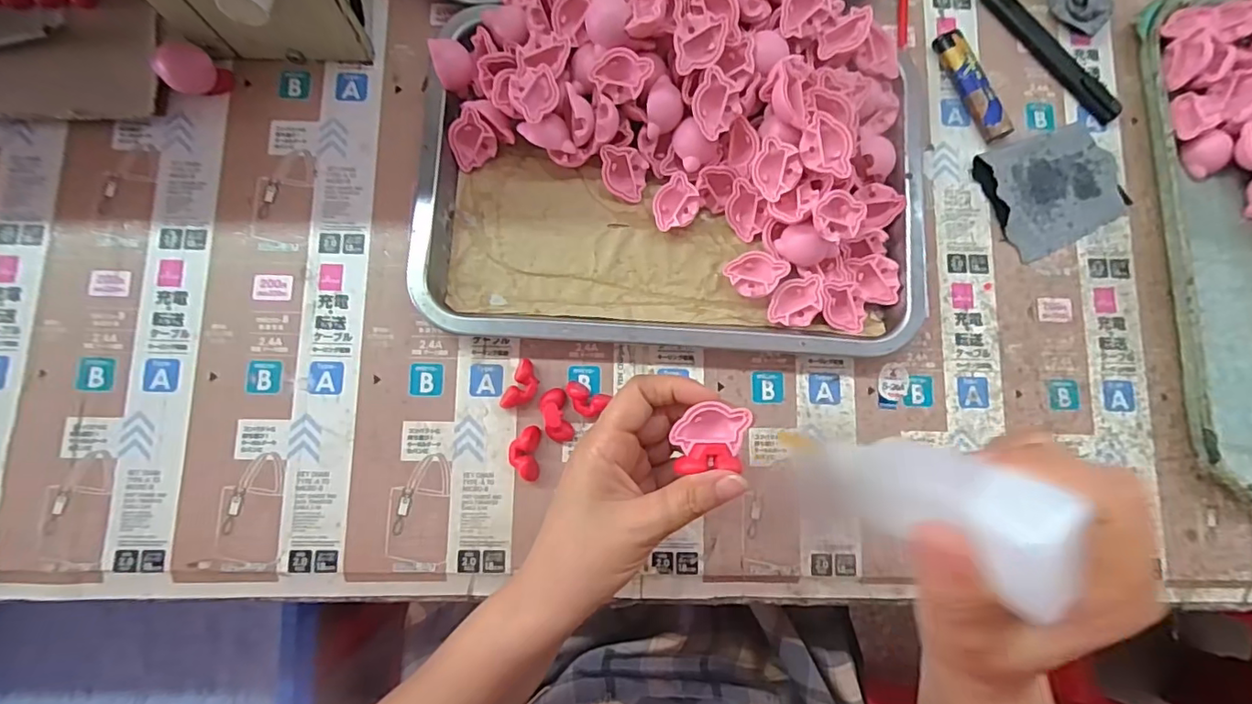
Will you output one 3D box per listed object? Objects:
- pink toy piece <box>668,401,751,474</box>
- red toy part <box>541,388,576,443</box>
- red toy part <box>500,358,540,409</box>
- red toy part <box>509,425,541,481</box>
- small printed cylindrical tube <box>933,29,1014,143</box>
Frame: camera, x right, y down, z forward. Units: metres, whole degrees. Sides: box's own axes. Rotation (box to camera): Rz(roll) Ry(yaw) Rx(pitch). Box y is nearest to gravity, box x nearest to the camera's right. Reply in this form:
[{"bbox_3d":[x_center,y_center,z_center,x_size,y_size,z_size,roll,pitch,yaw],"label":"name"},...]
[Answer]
[{"bbox_3d":[0.040,0.041,0.257,0.036,0.009,0.030,-1,84,-3],"label":"pink toy piece"},{"bbox_3d":[-0.042,0.038,0.328,0.016,0.013,0.031,-15,85,-4],"label":"red toy part"},{"bbox_3d":[-0.063,0.021,0.331,0.017,0.014,0.031,25,83,0],"label":"red toy part"},{"bbox_3d":[-0.060,0.060,0.325,0.017,0.014,0.031,3,84,-2],"label":"red toy part"},{"bbox_3d":[0.238,-0.183,0.375,0.018,0.012,0.081,-24,86,-5],"label":"small printed cylindrical tube"}]

